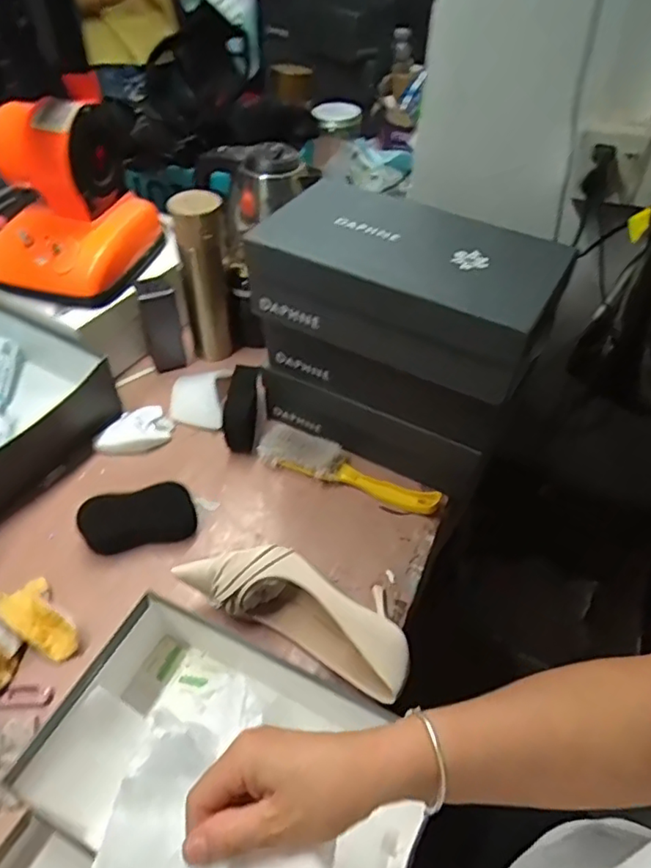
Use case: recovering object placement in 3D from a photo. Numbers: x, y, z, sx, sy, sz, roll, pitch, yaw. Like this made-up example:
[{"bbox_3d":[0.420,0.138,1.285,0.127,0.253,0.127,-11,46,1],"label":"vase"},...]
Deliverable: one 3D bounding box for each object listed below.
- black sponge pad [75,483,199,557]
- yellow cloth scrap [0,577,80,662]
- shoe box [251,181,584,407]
[{"bbox_3d":[-0.216,0.096,0.670,0.127,0.037,0.059,-11,49,-13],"label":"black sponge pad"},{"bbox_3d":[-0.288,0.186,0.586,0.094,0.034,0.050,32,54,24],"label":"yellow cloth scrap"},{"bbox_3d":[0.076,-0.148,0.597,0.278,0.112,0.136,25,51,19],"label":"shoe box"}]

